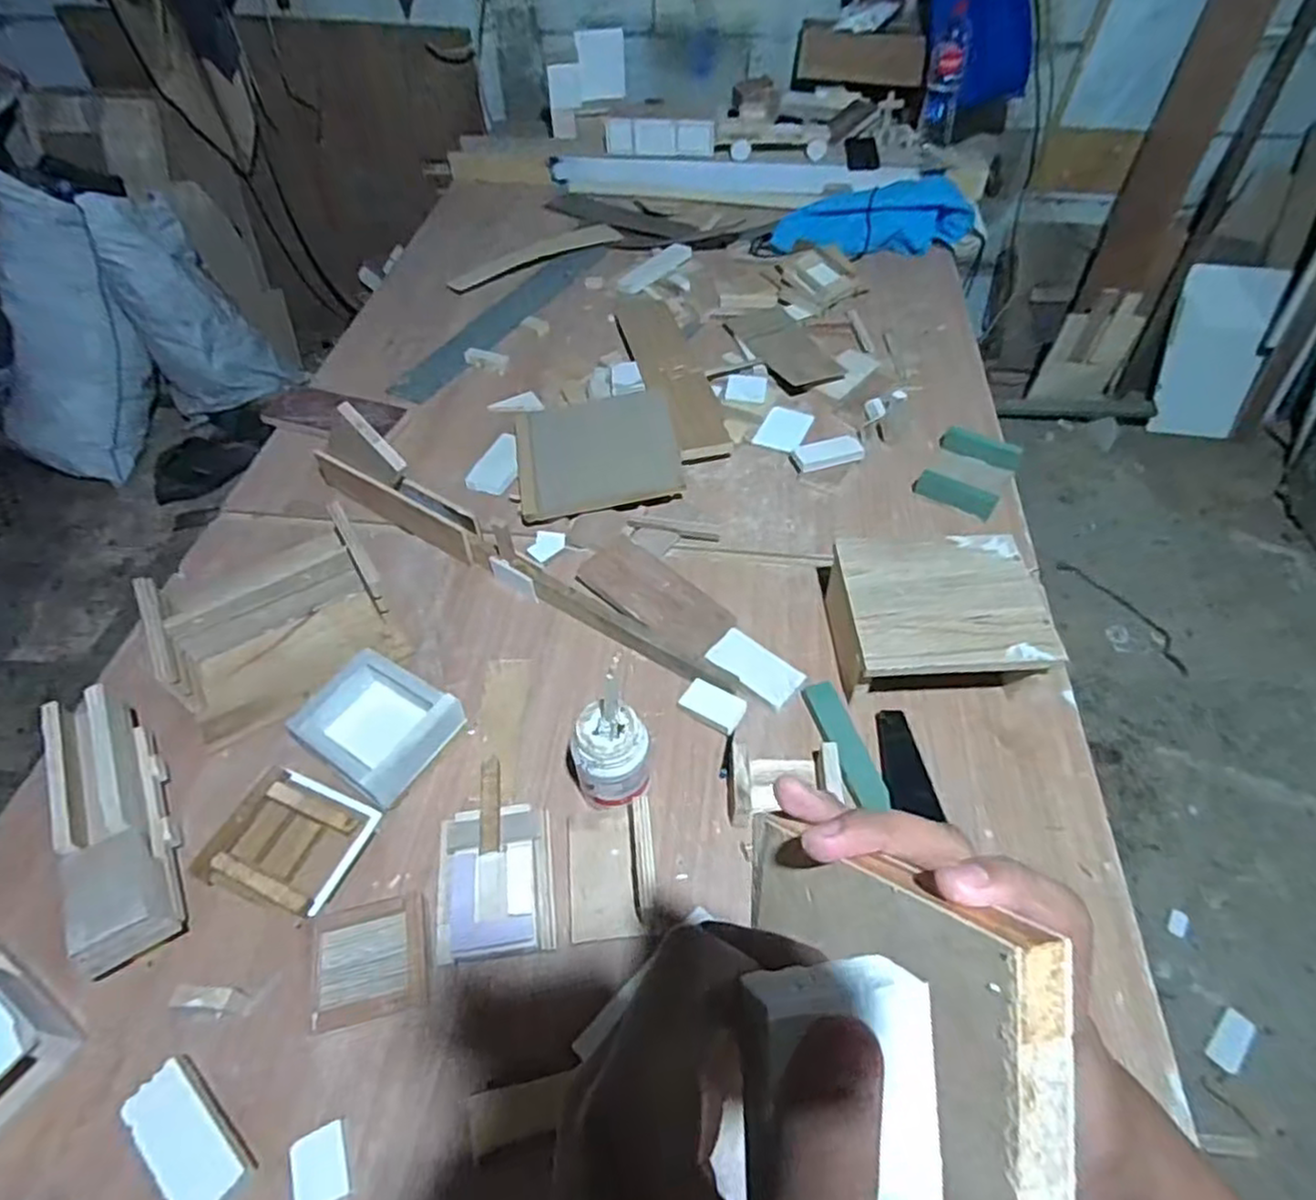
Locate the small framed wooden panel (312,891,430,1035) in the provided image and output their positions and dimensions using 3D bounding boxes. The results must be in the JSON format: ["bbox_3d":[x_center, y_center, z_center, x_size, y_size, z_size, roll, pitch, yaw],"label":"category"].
[{"bbox_3d":[-0.276,0.340,0.677,0.104,0.025,0.108,-11,53,-9],"label":"small framed wooden panel"}]

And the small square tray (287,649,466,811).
[{"bbox_3d":[-0.320,0.140,0.805,0.154,0.038,0.135,28,57,19],"label":"small square tray"}]

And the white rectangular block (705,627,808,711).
[{"bbox_3d":[0.120,0.082,0.873,0.110,0.007,0.057,35,65,18],"label":"white rectangular block"}]

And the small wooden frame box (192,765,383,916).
[{"bbox_3d":[-0.379,0.245,0.728,0.139,0.038,0.126,16,54,12],"label":"small wooden frame box"}]

